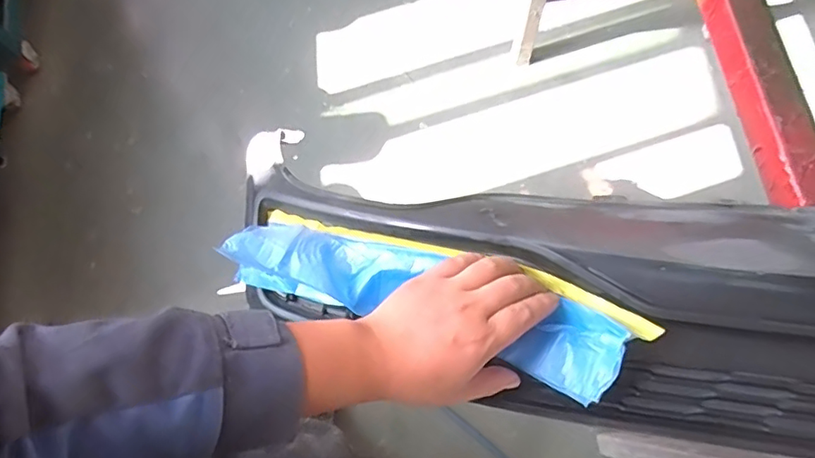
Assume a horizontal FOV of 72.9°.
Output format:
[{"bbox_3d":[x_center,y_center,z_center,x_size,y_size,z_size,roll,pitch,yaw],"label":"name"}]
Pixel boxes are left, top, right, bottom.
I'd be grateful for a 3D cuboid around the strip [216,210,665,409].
[{"bbox_3d":[0.007,0.048,0.457,0.351,0.061,0.085,17,74,20],"label":"strip"}]

